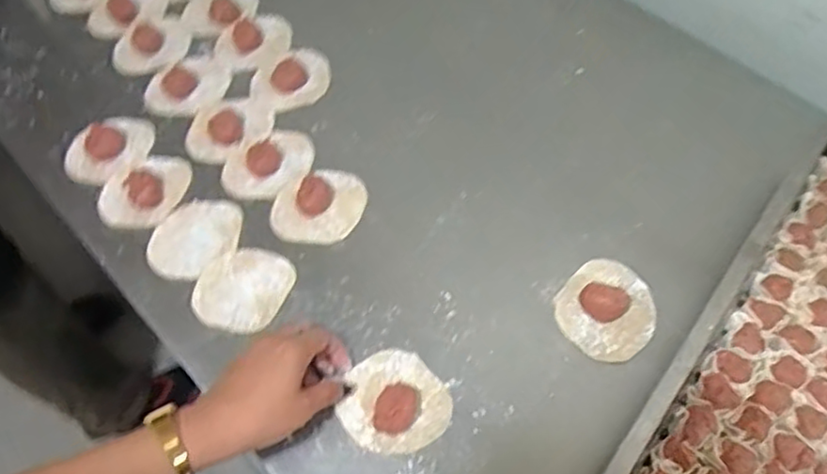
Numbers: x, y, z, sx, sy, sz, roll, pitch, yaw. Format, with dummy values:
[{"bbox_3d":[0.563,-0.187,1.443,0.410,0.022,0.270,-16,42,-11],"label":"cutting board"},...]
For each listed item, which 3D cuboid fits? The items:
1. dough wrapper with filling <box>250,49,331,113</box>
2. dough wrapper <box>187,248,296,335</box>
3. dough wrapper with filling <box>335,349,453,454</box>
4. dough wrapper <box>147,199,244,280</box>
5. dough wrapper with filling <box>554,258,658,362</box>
[{"bbox_3d":[-0.127,-0.166,0.700,0.084,0.012,0.069,-35,66,-15],"label":"dough wrapper with filling"},{"bbox_3d":[-0.150,0.045,0.582,0.079,0.007,0.080,-1,62,2],"label":"dough wrapper"},{"bbox_3d":[-0.017,0.129,0.520,0.078,0.021,0.083,-1,62,2],"label":"dough wrapper with filling"},{"bbox_3d":[-0.201,0.000,0.613,0.090,0.008,0.069,-36,66,-16],"label":"dough wrapper"},{"bbox_3d":[0.164,0.057,0.552,0.078,0.026,0.085,-1,62,2],"label":"dough wrapper with filling"}]

